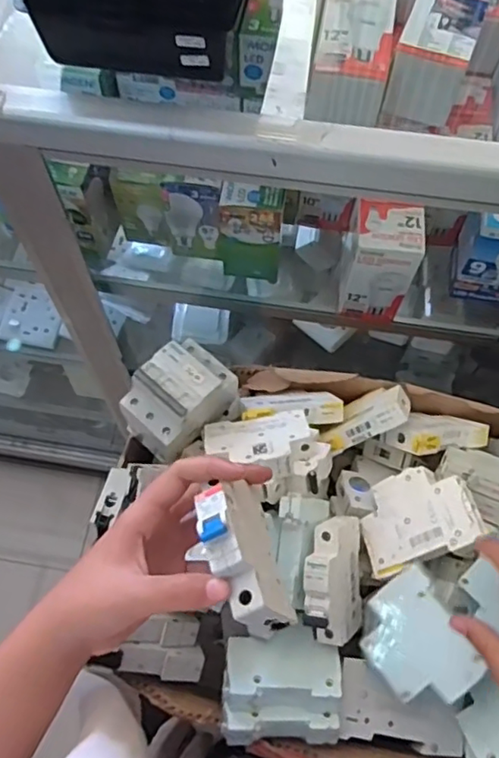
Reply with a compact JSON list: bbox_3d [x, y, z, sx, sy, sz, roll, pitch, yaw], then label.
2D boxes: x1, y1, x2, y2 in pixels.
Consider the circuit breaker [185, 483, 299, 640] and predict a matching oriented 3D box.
[{"bbox_3d":[-0.003,0.093,0.317,0.018,0.069,0.079,-27,57,19],"label":"circuit breaker"}]

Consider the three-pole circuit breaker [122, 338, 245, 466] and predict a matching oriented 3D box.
[{"bbox_3d":[-0.056,0.015,0.477,0.069,0.079,0.080,38,70,17],"label":"three-pole circuit breaker"}]

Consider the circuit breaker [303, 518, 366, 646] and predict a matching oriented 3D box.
[{"bbox_3d":[0.063,0.142,0.419,0.019,0.071,0.082,-5,78,36],"label":"circuit breaker"}]

